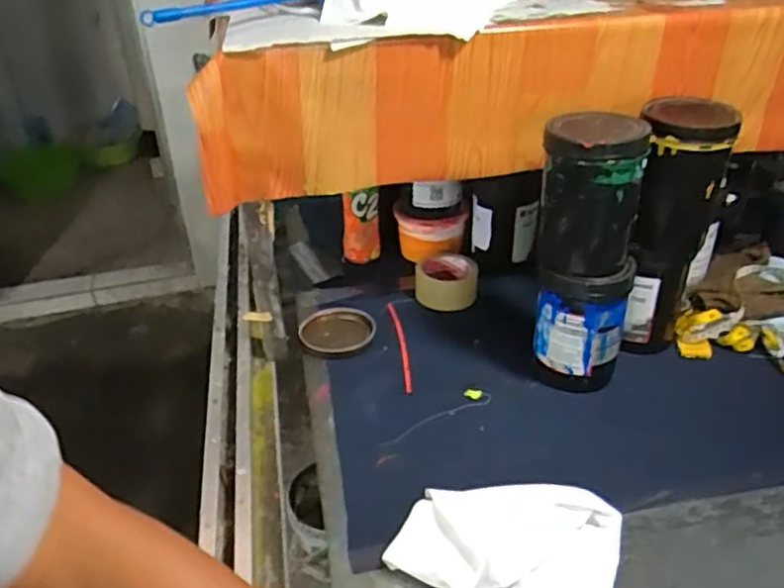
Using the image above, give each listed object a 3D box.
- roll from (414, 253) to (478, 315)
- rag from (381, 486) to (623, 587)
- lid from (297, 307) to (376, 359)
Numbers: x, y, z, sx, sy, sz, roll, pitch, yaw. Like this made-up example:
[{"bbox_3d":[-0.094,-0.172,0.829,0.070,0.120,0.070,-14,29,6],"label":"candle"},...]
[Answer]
[{"bbox_3d":[0.088,-0.026,1.082,0.099,0.052,0.105,0,31,7],"label":"roll"},{"bbox_3d":[0.112,0.236,0.649,0.207,0.019,0.134,7,32,15],"label":"rag"},{"bbox_3d":[-0.082,0.056,0.982,0.109,0.015,0.116,-2,31,1],"label":"lid"}]

